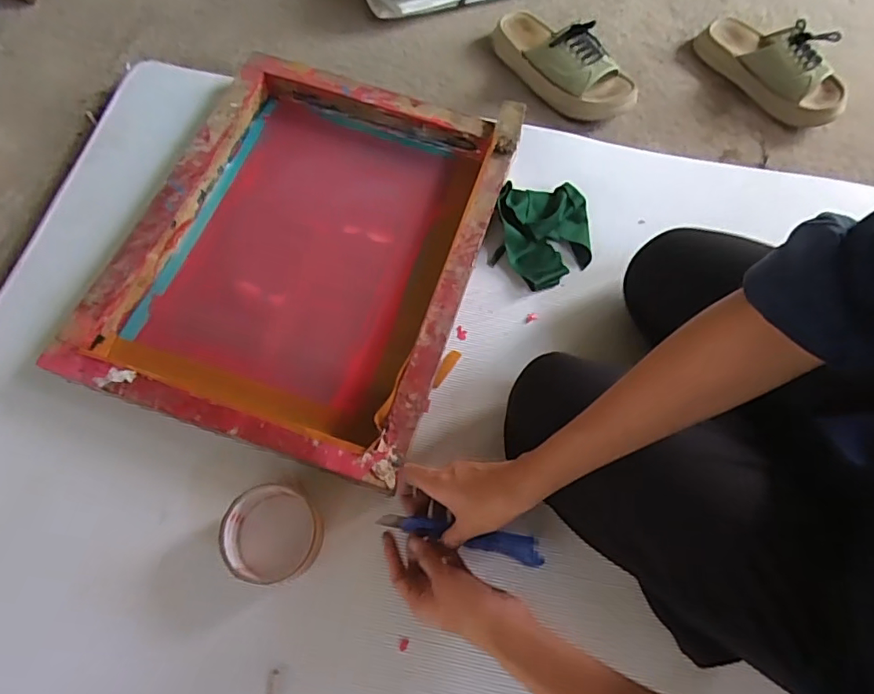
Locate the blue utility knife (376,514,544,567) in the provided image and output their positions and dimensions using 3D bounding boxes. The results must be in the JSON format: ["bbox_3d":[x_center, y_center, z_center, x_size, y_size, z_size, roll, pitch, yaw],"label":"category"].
[{"bbox_3d":[0.025,0.169,0.468,0.153,0.019,0.022,15,67,-7],"label":"blue utility knife"}]

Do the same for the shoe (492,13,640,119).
[{"bbox_3d":[0.183,-0.420,0.765,0.097,0.081,0.235,-38,74,-18],"label":"shoe"}]

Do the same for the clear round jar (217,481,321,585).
[{"bbox_3d":[-0.148,0.169,0.476,0.085,0.042,0.083,2,66,-4],"label":"clear round jar"}]

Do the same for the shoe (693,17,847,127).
[{"bbox_3d":[0.506,-0.431,0.789,0.238,0.080,0.121,37,69,11],"label":"shoe"}]

